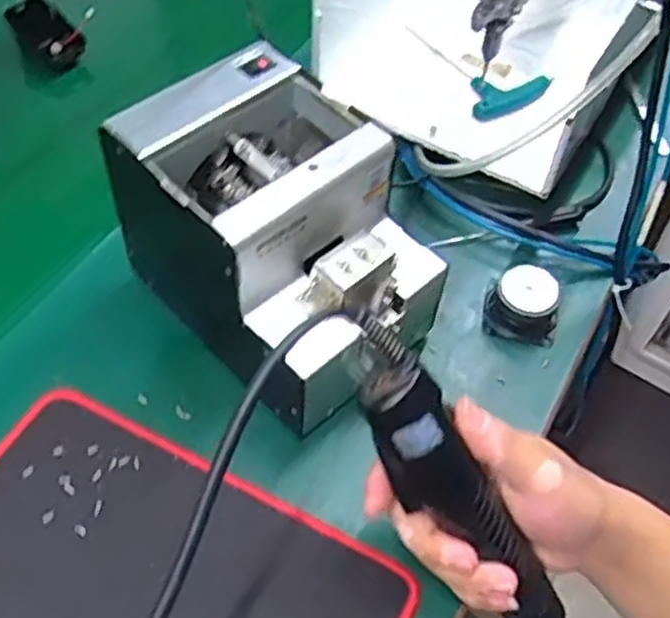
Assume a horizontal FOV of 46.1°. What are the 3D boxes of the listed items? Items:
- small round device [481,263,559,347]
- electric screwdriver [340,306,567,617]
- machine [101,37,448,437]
[{"bbox_3d":[0.135,-0.003,0.567,0.050,0.037,0.044,14,54,7],"label":"small round device"},{"bbox_3d":[0.066,0.100,0.408,0.033,0.248,0.032,0,41,47],"label":"electric screwdriver"},{"bbox_3d":[-0.033,-0.041,0.506,0.131,0.152,0.184,-37,64,-27],"label":"machine"}]

